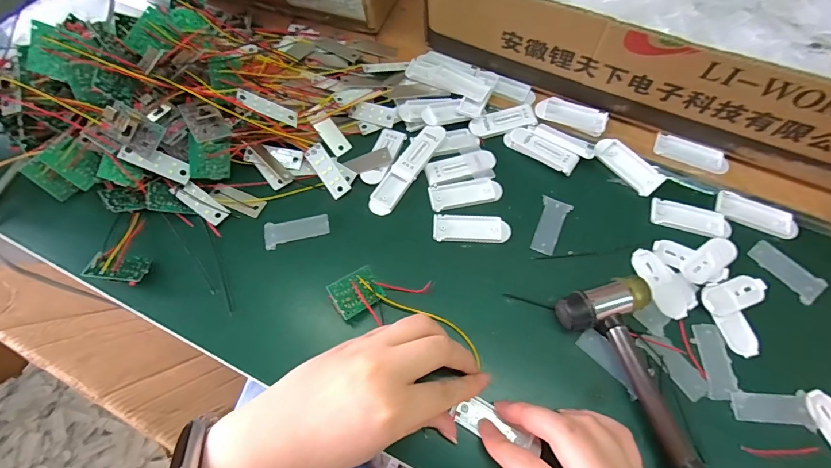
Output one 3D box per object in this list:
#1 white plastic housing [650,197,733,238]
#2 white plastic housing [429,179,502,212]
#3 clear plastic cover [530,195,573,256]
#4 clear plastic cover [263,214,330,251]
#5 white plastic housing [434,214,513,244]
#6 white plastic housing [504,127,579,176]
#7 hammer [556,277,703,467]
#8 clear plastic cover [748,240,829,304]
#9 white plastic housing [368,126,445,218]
[{"bbox_3d":[0.211,-0.012,0.306,0.056,0.004,0.023,14,64,7],"label":"white plastic housing"},{"bbox_3d":[0.040,-0.032,0.320,0.056,0.004,0.021,-9,64,-5],"label":"white plastic housing"},{"bbox_3d":[0.105,-0.006,0.309,0.021,0.004,0.047,19,65,10],"label":"clear plastic cover"},{"bbox_3d":[-0.091,-0.003,0.308,0.048,0.006,0.022,-12,64,-6],"label":"clear plastic cover"},{"bbox_3d":[0.043,-0.004,0.306,0.058,0.004,0.021,2,63,1],"label":"white plastic housing"},{"bbox_3d":[0.103,-0.070,0.330,0.060,0.005,0.020,32,68,15],"label":"white plastic housing"},{"bbox_3d":[0.162,0.136,0.229,0.060,0.033,0.229,-19,65,-9],"label":"hammer"},{"bbox_3d":[0.267,0.026,0.289,0.020,0.009,0.047,-37,69,-17],"label":"clear plastic cover"},{"bbox_3d":[-0.007,-0.054,0.325,0.022,0.006,0.090,32,68,15],"label":"white plastic housing"}]

